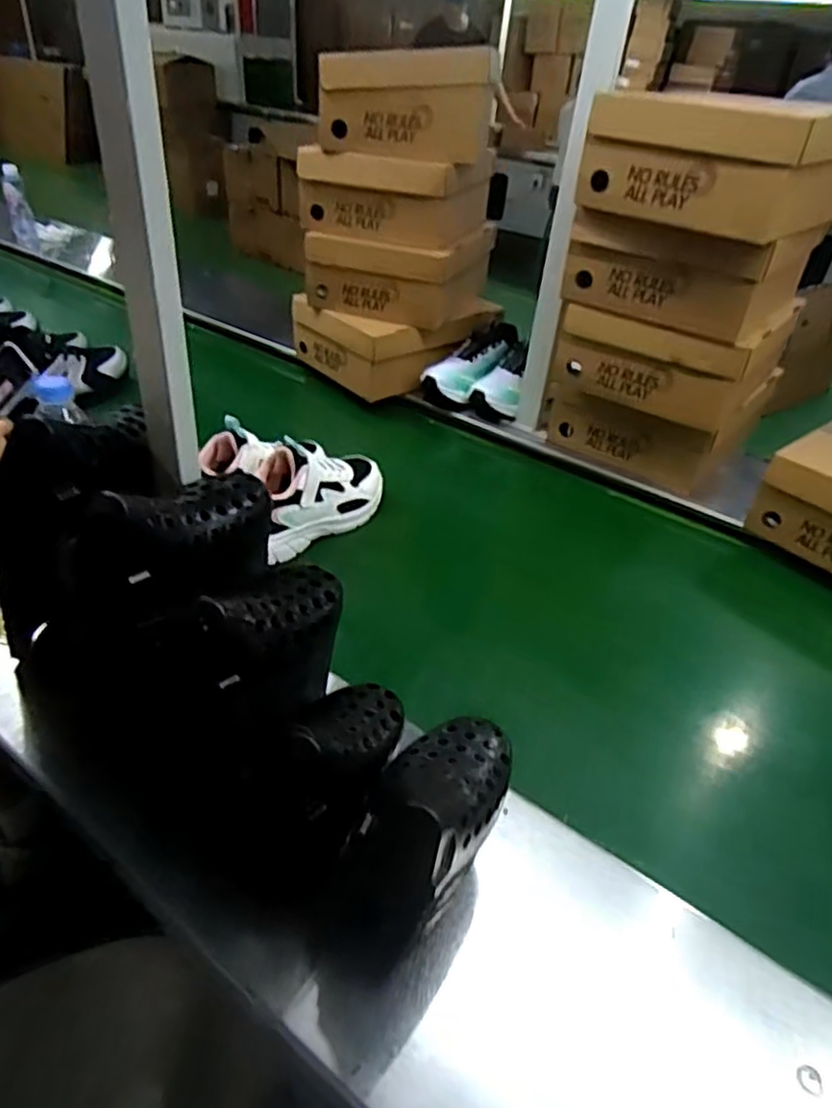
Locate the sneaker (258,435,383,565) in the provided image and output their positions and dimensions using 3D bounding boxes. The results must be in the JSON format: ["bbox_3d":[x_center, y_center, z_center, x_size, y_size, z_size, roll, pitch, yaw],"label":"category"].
[{"bbox_3d":[-0.123,-0.091,0.860,0.085,0.114,0.212,30,43,30],"label":"sneaker"}]

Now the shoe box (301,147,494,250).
[{"bbox_3d":[-0.024,-0.608,1.130,0.256,0.113,0.247,14,37,11],"label":"shoe box"}]

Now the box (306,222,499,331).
[{"bbox_3d":[-0.025,-0.506,1.184,0.257,0.115,0.256,14,37,11],"label":"box"}]

